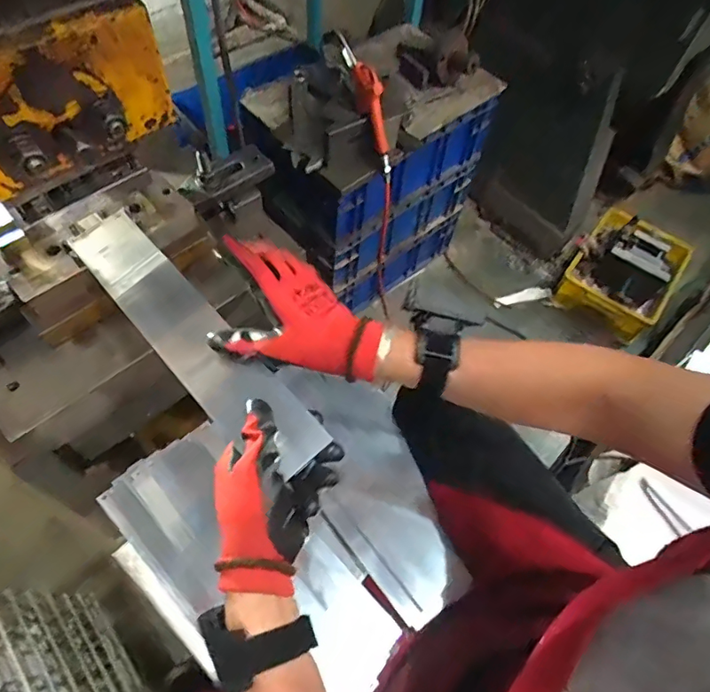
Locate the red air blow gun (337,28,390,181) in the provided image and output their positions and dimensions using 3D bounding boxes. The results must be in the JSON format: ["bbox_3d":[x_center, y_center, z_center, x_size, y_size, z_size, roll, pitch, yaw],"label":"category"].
[{"bbox_3d":[0.034,-0.413,0.883,0.034,0.246,0.051,-34,32,-20],"label":"red air blow gun"}]

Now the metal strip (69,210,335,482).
[{"bbox_3d":[-0.150,-0.012,0.454,0.062,0.010,0.317,-41,70,-13],"label":"metal strip"}]

